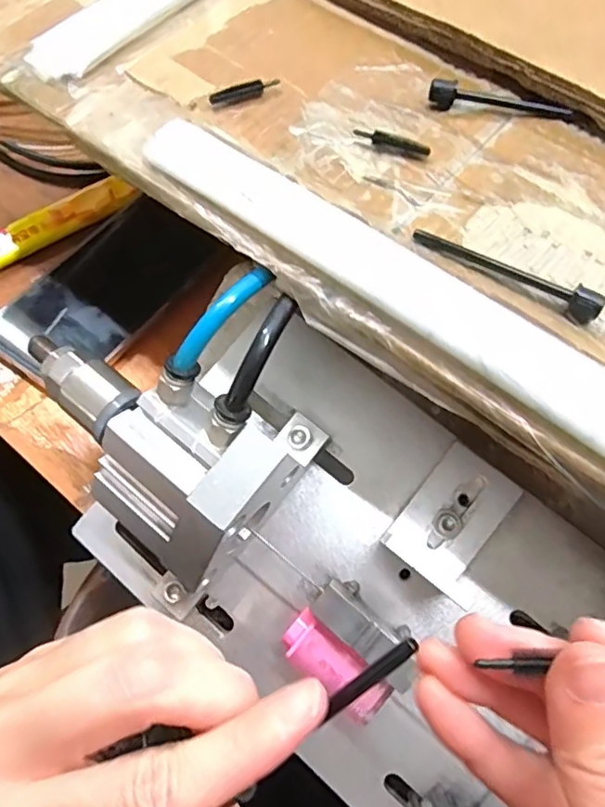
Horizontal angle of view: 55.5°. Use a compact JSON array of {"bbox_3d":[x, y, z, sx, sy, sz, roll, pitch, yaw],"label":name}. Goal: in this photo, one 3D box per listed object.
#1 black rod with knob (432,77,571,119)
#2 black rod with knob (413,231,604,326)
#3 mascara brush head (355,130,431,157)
[{"bbox_3d":[0.090,-0.140,0.263,0.064,0.011,0.009,5,63,1],"label":"black rod with knob"},{"bbox_3d":[0.077,-0.051,0.219,0.074,0.011,0.007,31,66,13],"label":"black rod with knob"},{"bbox_3d":[0.039,-0.115,0.253,0.034,0.005,0.006,19,64,8],"label":"mascara brush head"}]

